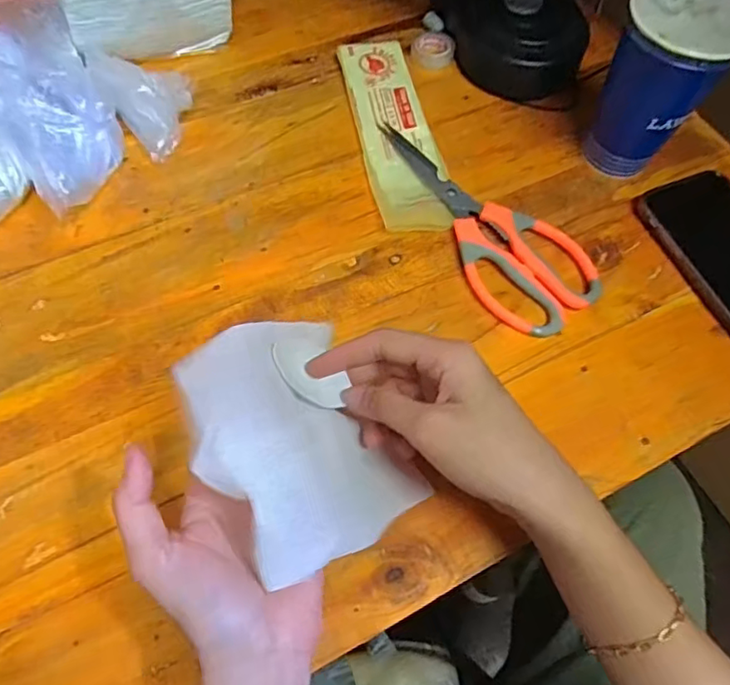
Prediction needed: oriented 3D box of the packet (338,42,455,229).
[{"bbox_3d":[0.023,-0.166,0.454,0.058,0.005,0.188,-10,66,-8],"label":"packet"}]

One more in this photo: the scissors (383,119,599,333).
[{"bbox_3d":[0.087,-0.094,0.423,0.081,0.009,0.199,-24,67,-15],"label":"scissors"}]

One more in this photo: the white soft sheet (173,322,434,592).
[{"bbox_3d":[-0.034,0.049,0.295,0.101,0.018,0.122,-24,82,-50],"label":"white soft sheet"}]

